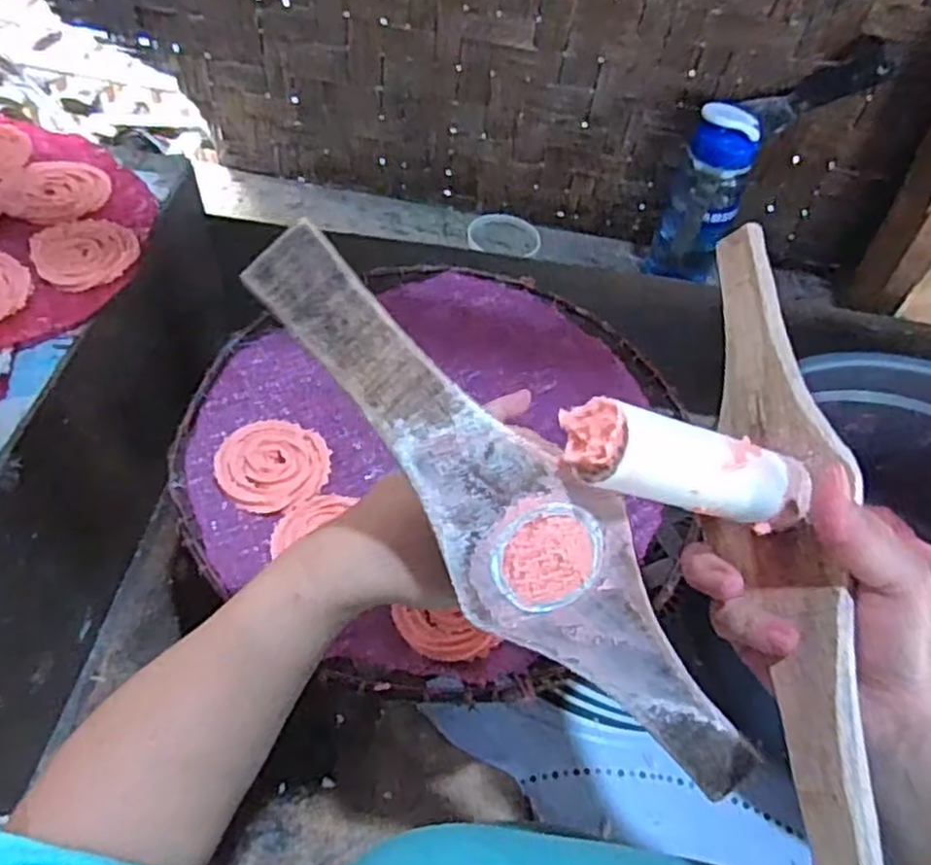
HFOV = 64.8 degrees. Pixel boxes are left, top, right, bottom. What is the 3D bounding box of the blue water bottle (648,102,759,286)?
[{"bbox_3d":[0.256,-0.243,0.789,0.075,0.191,0.069,22,54,11],"label":"blue water bottle"}]

